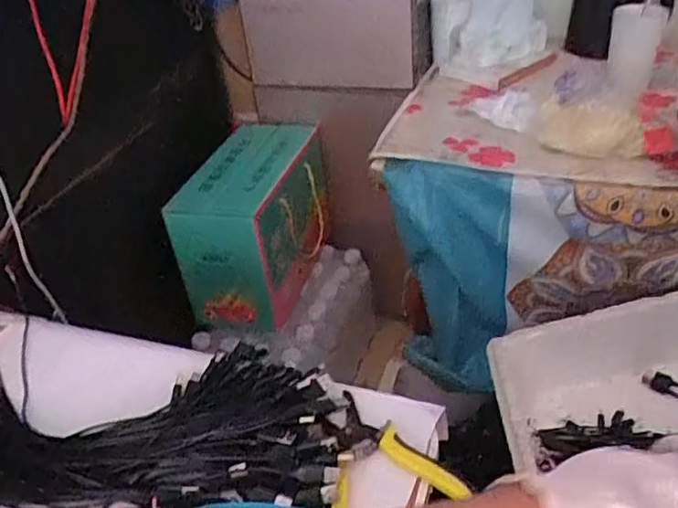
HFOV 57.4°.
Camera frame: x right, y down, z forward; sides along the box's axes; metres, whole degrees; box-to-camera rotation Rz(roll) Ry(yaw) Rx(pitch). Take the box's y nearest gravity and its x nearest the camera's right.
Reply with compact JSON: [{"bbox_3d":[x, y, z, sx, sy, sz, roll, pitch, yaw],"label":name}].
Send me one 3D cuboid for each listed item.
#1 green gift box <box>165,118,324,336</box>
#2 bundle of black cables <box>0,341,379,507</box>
[{"bbox_3d":[-0.141,-0.072,1.099,0.165,0.255,0.316,8,38,18],"label":"green gift box"},{"bbox_3d":[-0.225,0.143,0.550,0.486,0.044,0.169,2,36,11],"label":"bundle of black cables"}]

